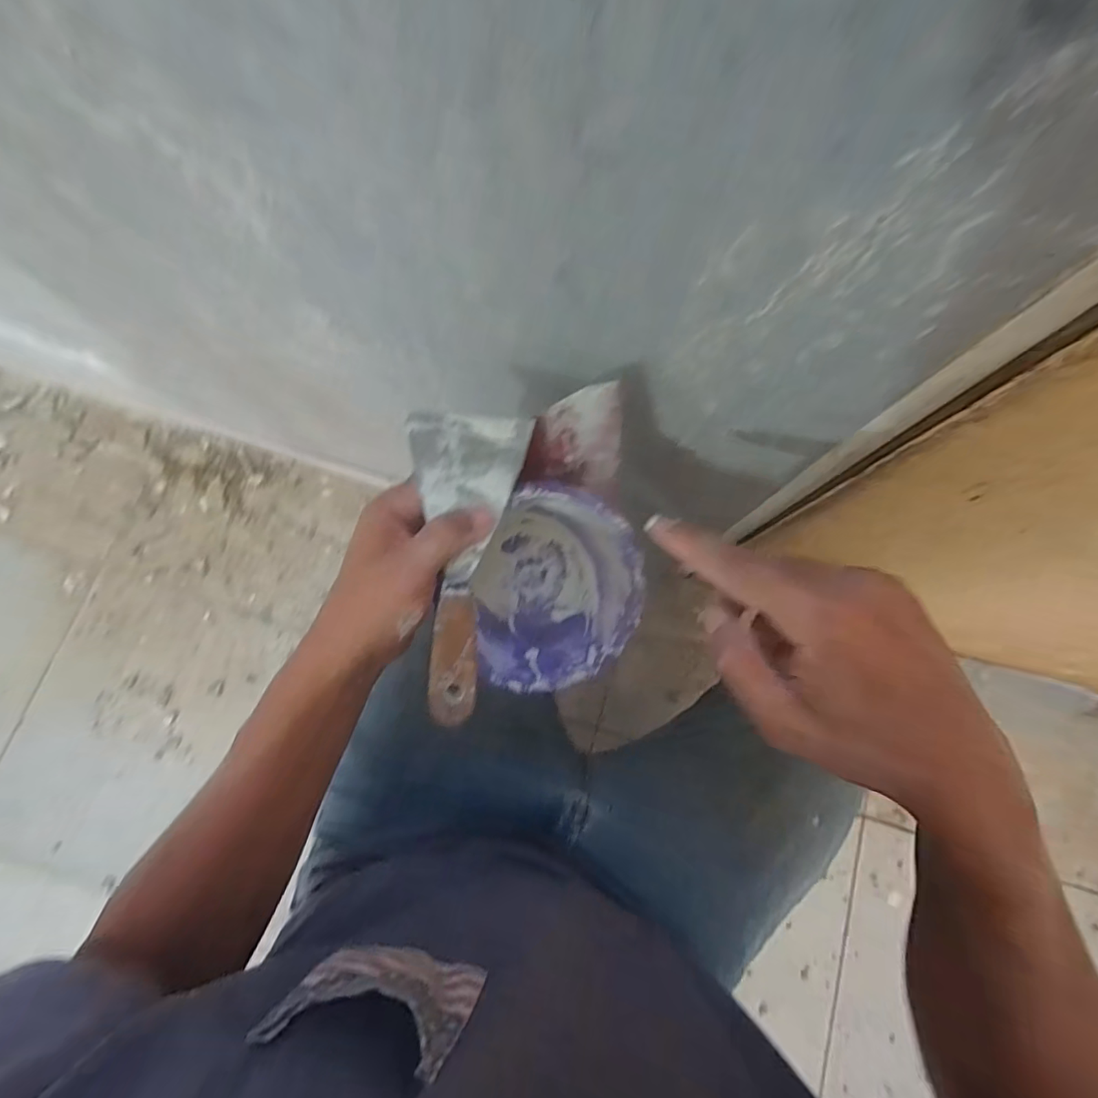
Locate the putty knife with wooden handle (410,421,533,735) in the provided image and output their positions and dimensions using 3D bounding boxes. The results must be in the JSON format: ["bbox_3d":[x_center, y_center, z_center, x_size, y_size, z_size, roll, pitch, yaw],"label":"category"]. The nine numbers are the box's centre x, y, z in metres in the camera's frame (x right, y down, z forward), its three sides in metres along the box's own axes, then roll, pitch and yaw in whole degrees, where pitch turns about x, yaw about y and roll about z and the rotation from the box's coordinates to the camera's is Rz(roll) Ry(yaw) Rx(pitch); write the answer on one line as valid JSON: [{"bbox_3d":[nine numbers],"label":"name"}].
[{"bbox_3d":[-0.054,0.009,0.294,0.065,0.009,0.172,7,86,0],"label":"putty knife with wooden handle"}]

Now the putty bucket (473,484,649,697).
[{"bbox_3d":[0.004,0.021,0.351,0.105,0.070,0.129,-3,100,-11],"label":"putty bucket"}]

